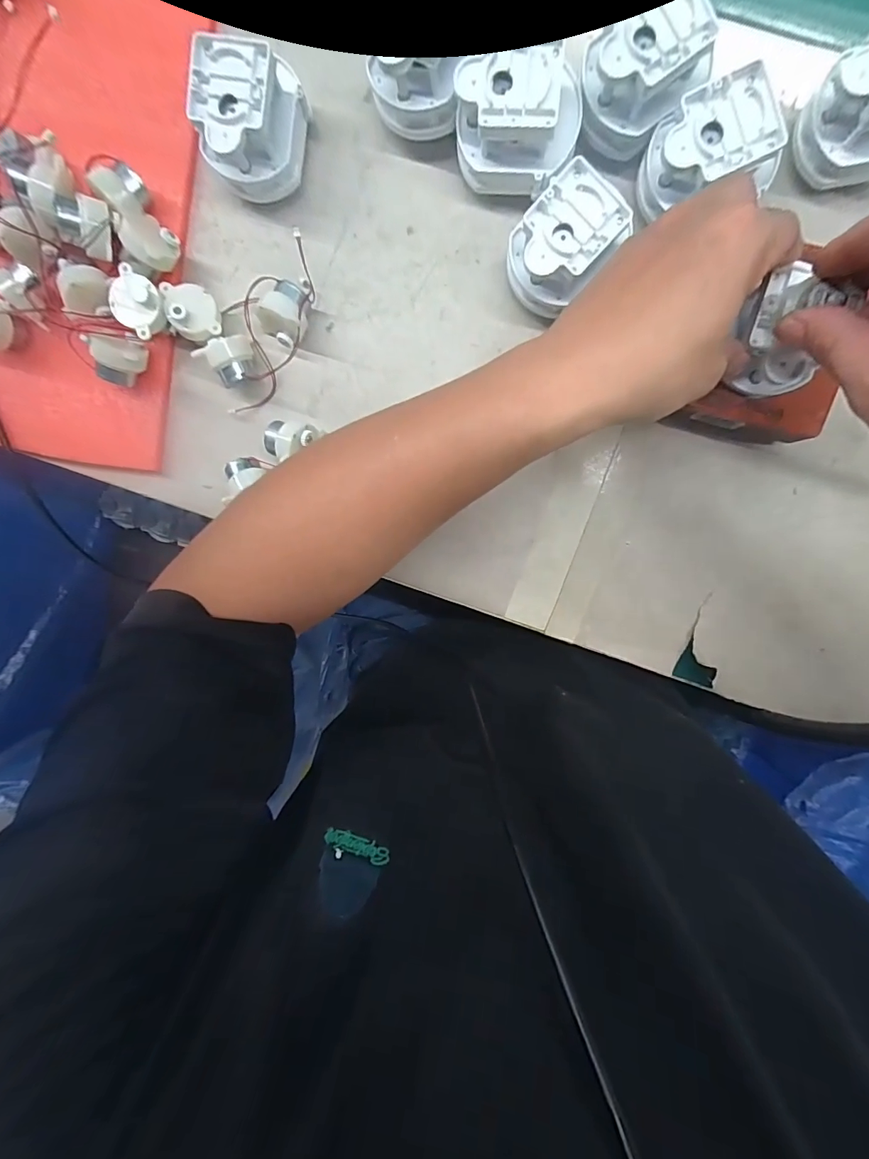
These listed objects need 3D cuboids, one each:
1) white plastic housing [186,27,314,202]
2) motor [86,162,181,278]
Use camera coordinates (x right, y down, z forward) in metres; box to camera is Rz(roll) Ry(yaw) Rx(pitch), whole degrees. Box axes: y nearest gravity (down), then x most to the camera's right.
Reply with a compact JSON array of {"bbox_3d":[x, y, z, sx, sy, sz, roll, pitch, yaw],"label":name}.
[{"bbox_3d":[-0.108,-0.271,0.266,0.053,0.049,0.059,14,99,3],"label":"white plastic housing"},{"bbox_3d":[-0.187,-0.225,0.279,0.031,0.038,0.056,-22,96,7],"label":"motor"}]

